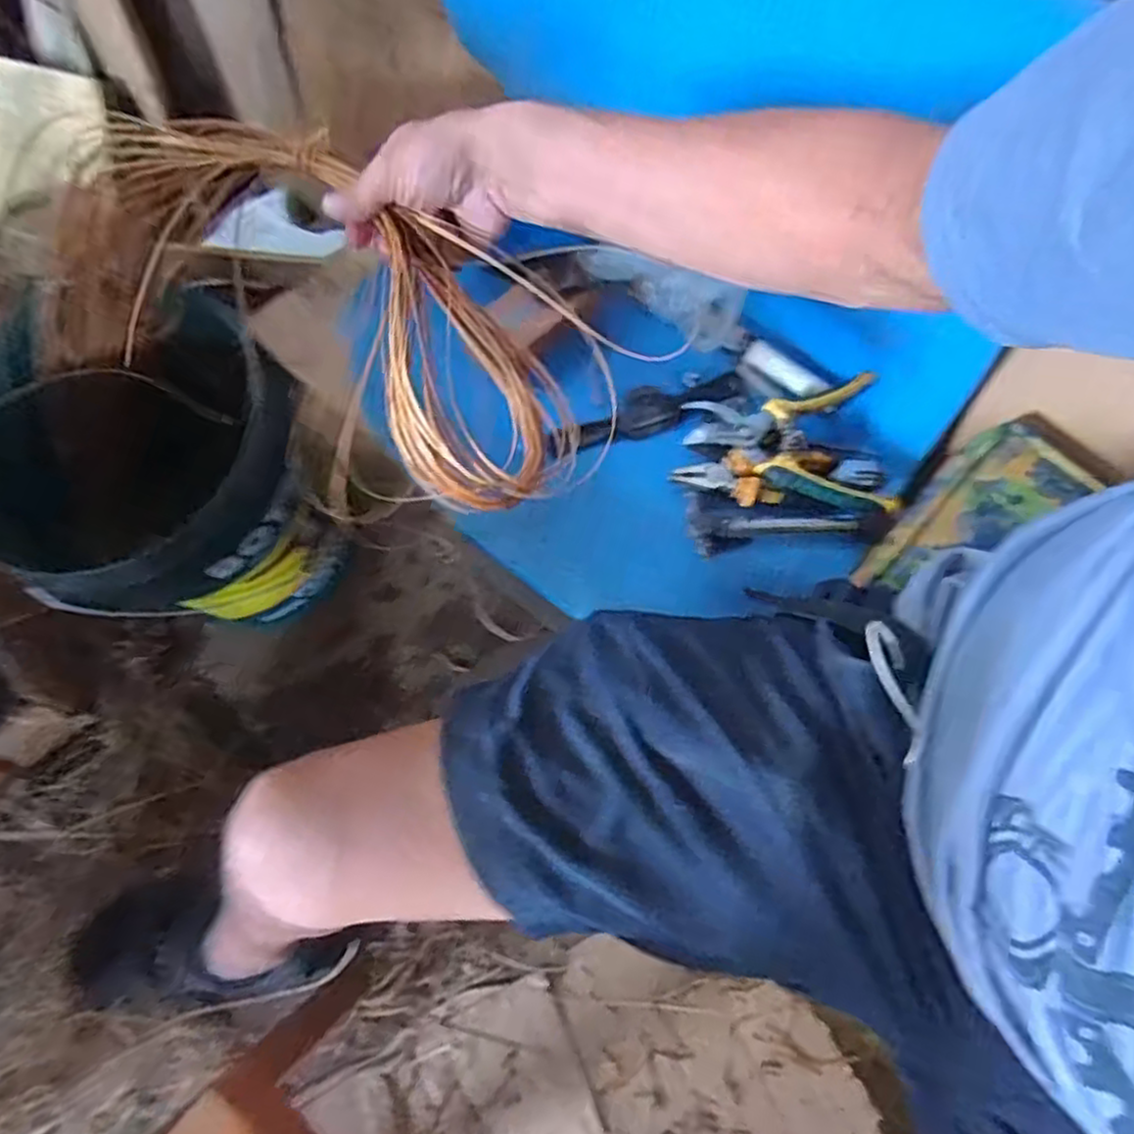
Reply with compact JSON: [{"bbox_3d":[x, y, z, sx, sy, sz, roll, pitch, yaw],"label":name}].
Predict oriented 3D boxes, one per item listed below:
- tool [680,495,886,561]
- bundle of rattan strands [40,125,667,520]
[{"bbox_3d":[0.191,-0.037,0.622,0.169,0.016,0.050,-1,70,-1],"label":"tool"},{"bbox_3d":[-0.197,-0.189,0.505,0.464,0.087,0.192,25,72,13],"label":"bundle of rattan strands"}]

